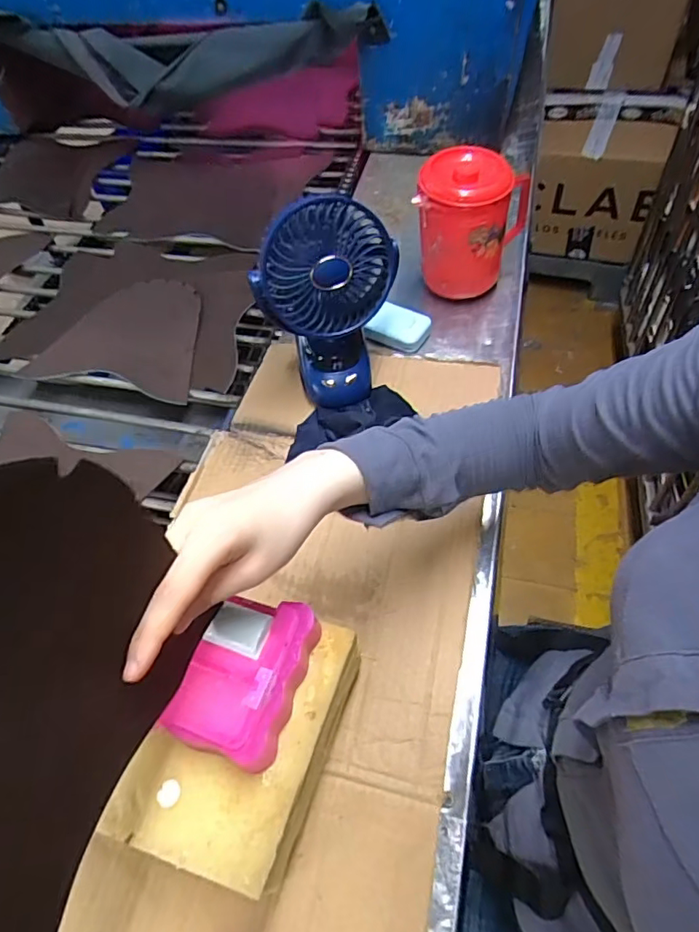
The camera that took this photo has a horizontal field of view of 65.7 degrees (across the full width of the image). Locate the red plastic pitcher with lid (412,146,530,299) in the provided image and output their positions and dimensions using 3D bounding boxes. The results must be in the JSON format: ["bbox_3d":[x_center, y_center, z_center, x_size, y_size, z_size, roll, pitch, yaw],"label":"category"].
[{"bbox_3d":[0.158,-0.325,0.709,0.114,0.152,0.153,22,61,20],"label":"red plastic pitcher with lid"}]

